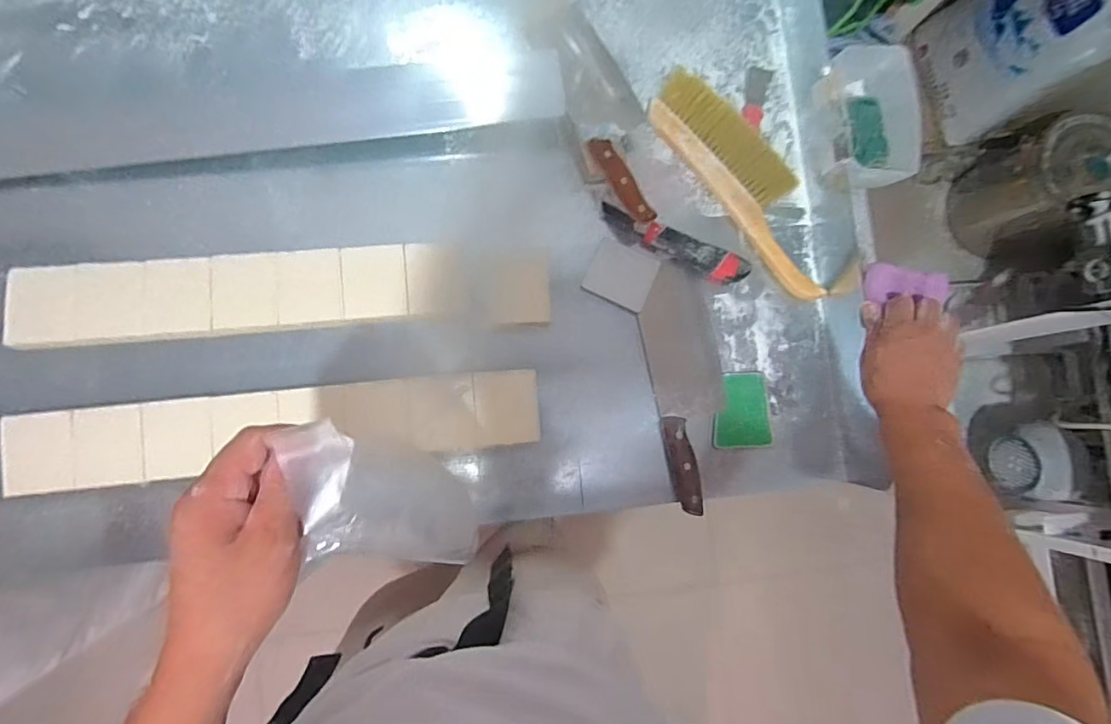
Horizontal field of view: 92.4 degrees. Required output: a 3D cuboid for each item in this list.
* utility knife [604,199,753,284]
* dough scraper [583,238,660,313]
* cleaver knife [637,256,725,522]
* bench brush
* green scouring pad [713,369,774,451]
[{"bbox_3d":[0.154,-0.150,0.694,0.201,0.025,0.042,23,84,-2],"label":"utility knife"},{"bbox_3d":[0.086,-0.112,0.689,0.082,0.005,0.075,24,82,1],"label":"dough scraper"},{"bbox_3d":[0.176,0.027,0.678,0.101,0.028,0.299,-10,86,-5],"label":"cleaver knife"},{"bbox_3d":[0.256,-0.239,0.706,0.102,0.039,0.352,-39,89,-6],"label":"bench brush"},{"bbox_3d":[0.242,0.062,0.687,0.079,0.012,0.096,-1,85,-4],"label":"green scouring pad"}]

